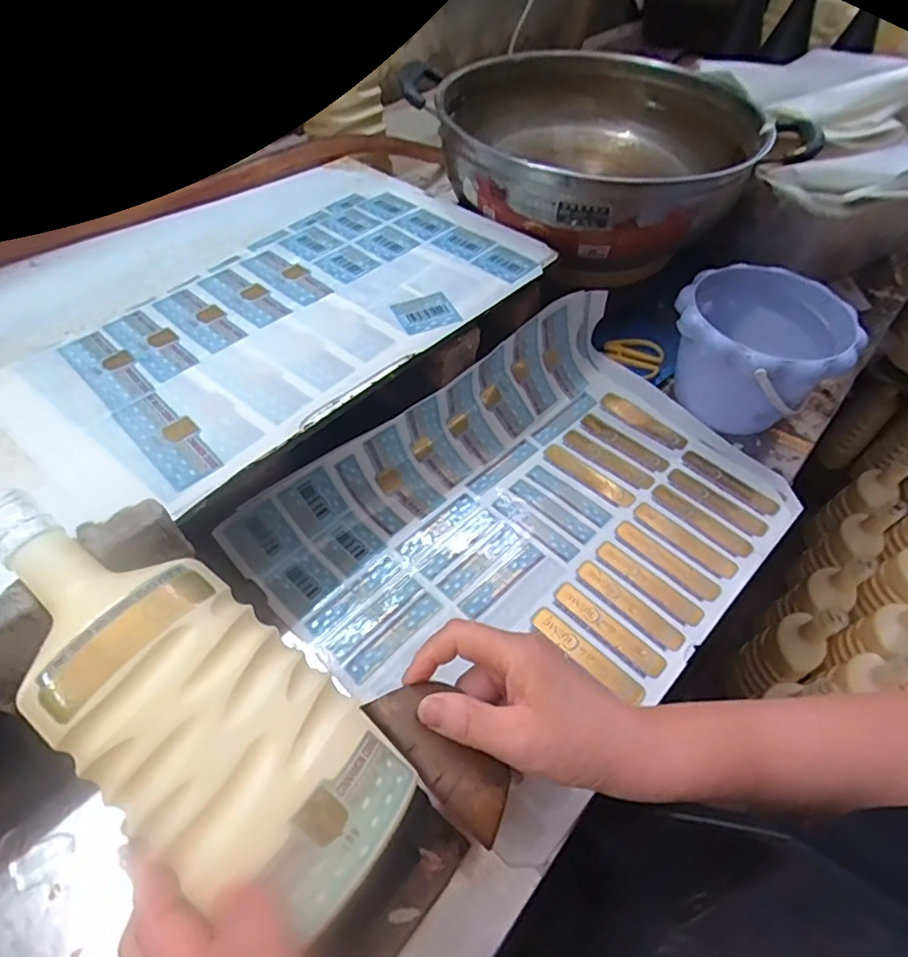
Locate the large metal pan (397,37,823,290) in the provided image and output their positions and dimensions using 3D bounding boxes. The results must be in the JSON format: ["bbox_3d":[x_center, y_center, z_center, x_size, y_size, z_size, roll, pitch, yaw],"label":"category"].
[{"bbox_3d":[0.138,-0.343,0.627,0.305,0.126,0.353,-22,59,-22],"label":"large metal pan"}]

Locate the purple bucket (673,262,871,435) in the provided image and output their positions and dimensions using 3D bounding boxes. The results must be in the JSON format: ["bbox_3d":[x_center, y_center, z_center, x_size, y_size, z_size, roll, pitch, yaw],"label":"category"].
[{"bbox_3d":[0.281,-0.123,0.560,0.141,0.116,0.180,27,55,17],"label":"purple bucket"}]

